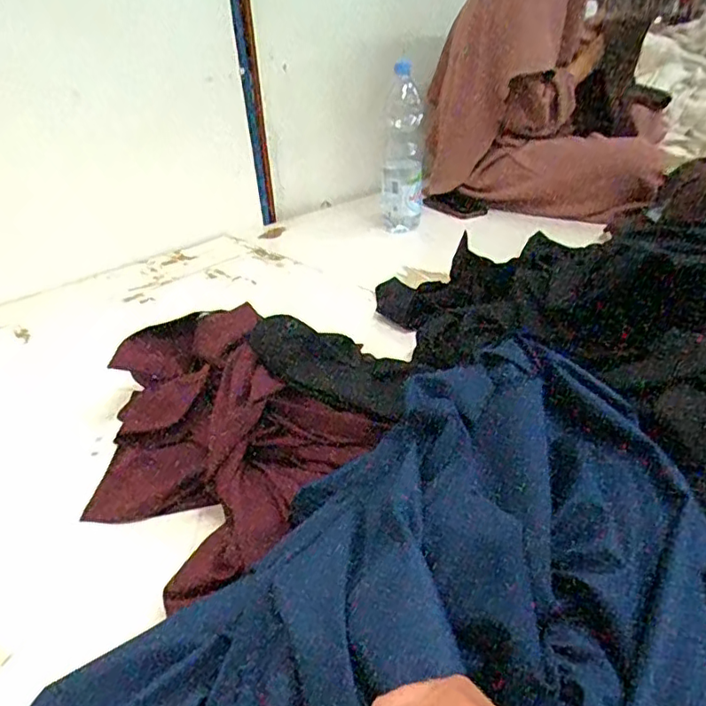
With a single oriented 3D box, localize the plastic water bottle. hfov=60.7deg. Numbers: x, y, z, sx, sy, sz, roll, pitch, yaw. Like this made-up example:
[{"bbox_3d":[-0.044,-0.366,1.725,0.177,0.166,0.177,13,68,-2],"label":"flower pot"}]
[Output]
[{"bbox_3d":[0.106,-0.435,1.306,0.088,0.344,0.073,-1,28,5],"label":"plastic water bottle"}]

